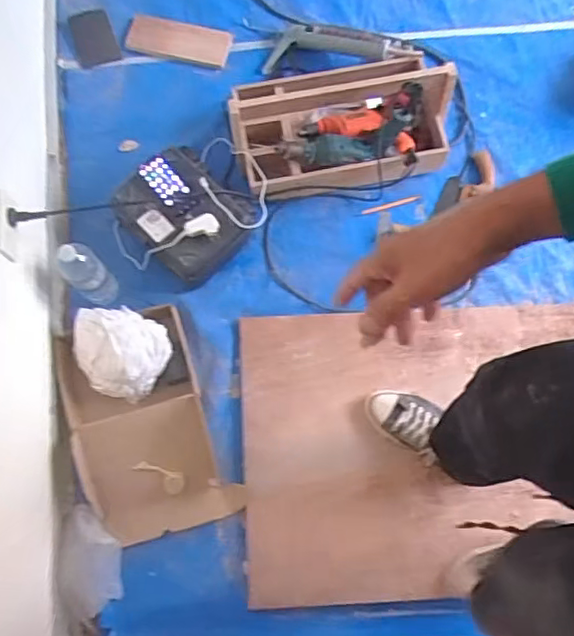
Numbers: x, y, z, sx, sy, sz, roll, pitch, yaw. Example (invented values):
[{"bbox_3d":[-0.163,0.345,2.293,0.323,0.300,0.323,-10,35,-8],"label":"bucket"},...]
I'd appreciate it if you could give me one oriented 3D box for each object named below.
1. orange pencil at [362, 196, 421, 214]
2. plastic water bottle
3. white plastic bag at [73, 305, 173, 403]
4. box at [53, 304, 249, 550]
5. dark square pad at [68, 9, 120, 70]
[{"bbox_3d":[0.252,-0.273,1.433,0.147,0.013,0.012,-17,76,-6],"label":"orange pencil"},{"bbox_3d":[-0.421,-0.095,1.250,0.078,0.232,0.083,-39,79,-11],"label":"plastic water bottle"},{"bbox_3d":[-0.352,0.065,1.238,0.198,0.091,0.180,31,76,6],"label":"white plastic bag"},{"bbox_3d":[-0.293,0.224,1.232,0.286,0.058,0.455,-23,77,-8],"label":"box"},{"bbox_3d":[-0.482,-0.703,1.488,0.100,0.020,0.154,-16,78,-17],"label":"dark square pad"}]

